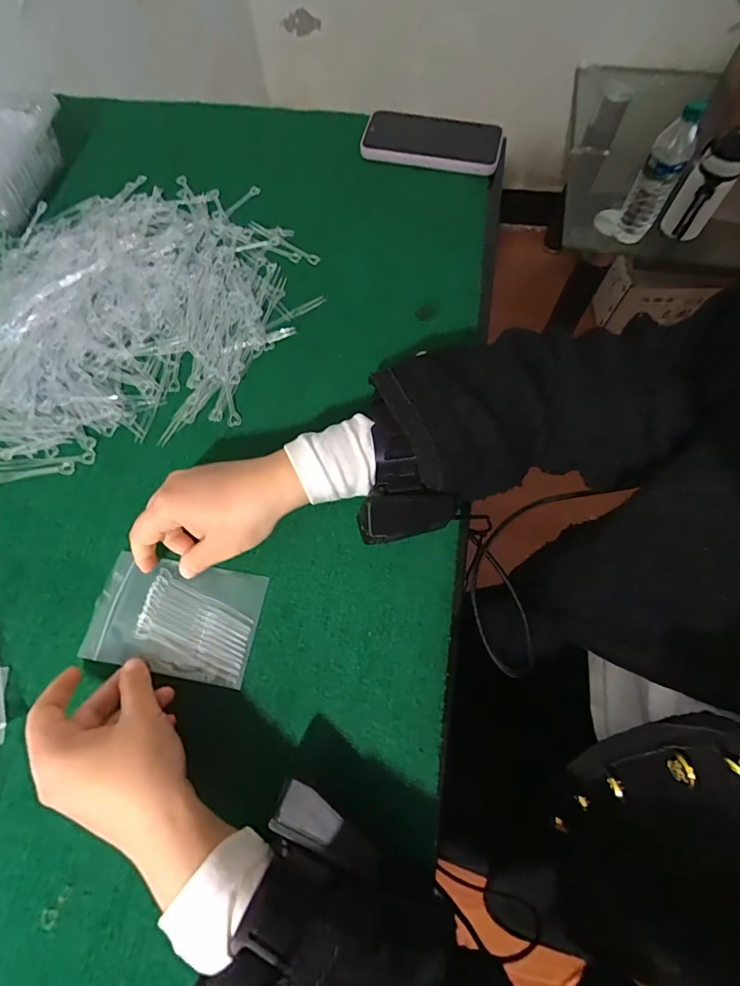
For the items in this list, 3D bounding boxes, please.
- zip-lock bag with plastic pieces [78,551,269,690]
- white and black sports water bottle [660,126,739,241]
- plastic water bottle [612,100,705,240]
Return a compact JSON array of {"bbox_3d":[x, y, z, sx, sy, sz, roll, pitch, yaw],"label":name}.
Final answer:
[{"bbox_3d":[-0.145,0.092,0.339,0.119,0.013,0.079,9,70,5],"label":"zip-lock bag with plastic pieces"},{"bbox_3d":[0.613,-0.554,0.829,0.079,0.162,0.077,30,73,12],"label":"white and black sports water bottle"},{"bbox_3d":[0.525,-0.574,0.829,0.068,0.227,0.067,28,72,12],"label":"plastic water bottle"}]

